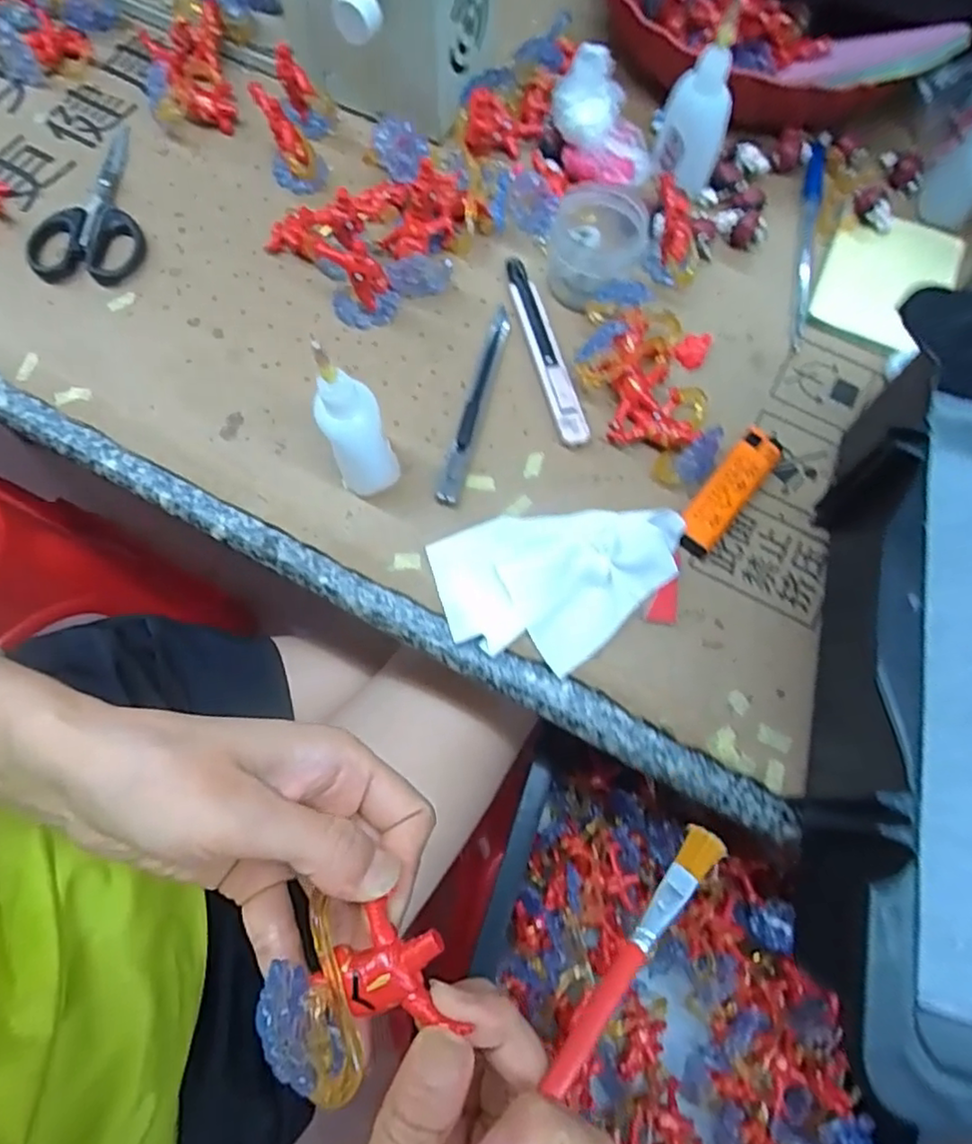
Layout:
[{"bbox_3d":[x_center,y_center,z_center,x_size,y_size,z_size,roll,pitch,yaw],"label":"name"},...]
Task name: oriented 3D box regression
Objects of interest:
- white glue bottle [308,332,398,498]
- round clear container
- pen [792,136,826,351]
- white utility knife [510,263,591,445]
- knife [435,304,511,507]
[{"bbox_3d":[-0.062,-0.068,0.298,0.029,0.101,0.024,-19,73,-7],"label":"white glue bottle"},{"bbox_3d":[0.064,-0.190,0.369,0.053,0.040,0.057,0,71,-1],"label":"round clear container"},{"bbox_3d":[0.205,-0.212,0.406,0.013,0.006,0.167,15,72,4],"label":"pen"},{"bbox_3d":[0.033,-0.130,0.369,0.017,0.011,0.128,-14,72,-5],"label":"white utility knife"},{"bbox_3d":[-0.005,-0.098,0.356,0.012,0.010,0.134,14,72,4],"label":"knife"}]

